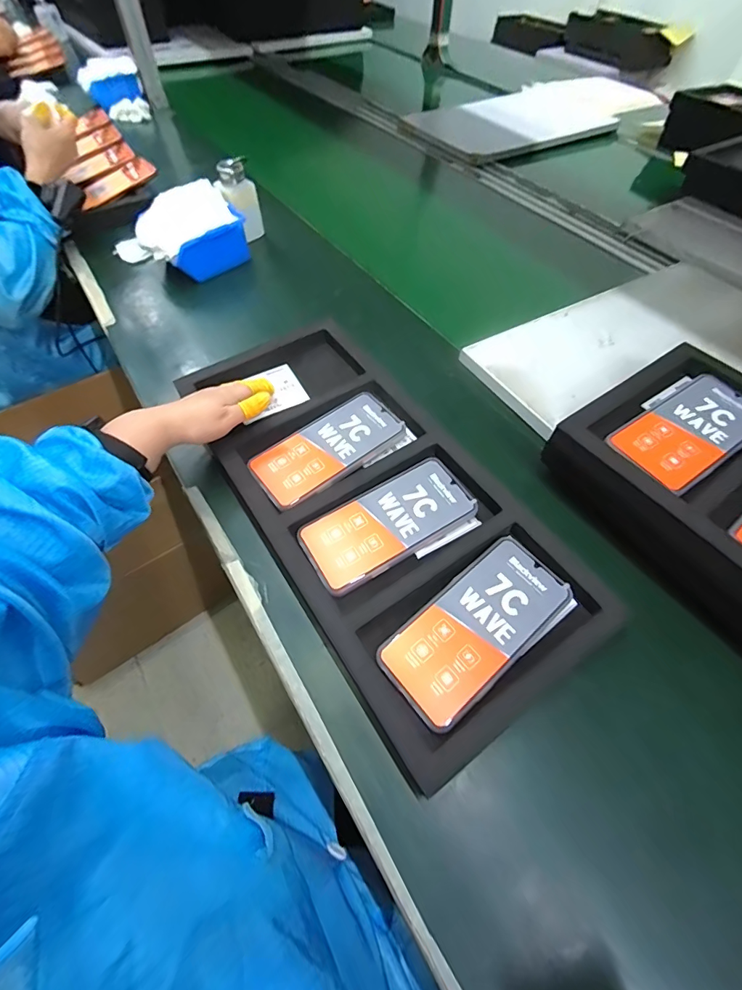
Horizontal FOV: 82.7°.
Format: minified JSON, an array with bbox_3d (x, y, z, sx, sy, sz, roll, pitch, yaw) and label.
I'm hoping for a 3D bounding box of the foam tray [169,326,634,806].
[{"bbox_3d":[-0.006,-0.008,0.431,0.217,0.030,0.477,-28,62,-19],"label":"foam tray"}]

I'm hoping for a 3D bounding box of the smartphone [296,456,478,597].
[{"bbox_3d":[0.017,0.025,0.409,0.164,0.016,0.077,-27,62,-19],"label":"smartphone"}]

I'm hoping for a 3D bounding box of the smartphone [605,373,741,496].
[{"bbox_3d":[0.308,-0.063,0.404,0.162,0.012,0.078,-29,62,-20],"label":"smartphone"}]

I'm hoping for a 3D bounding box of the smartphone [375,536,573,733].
[{"bbox_3d":[0.088,0.106,0.349,0.163,0.008,0.078,-35,64,-23],"label":"smartphone"}]

